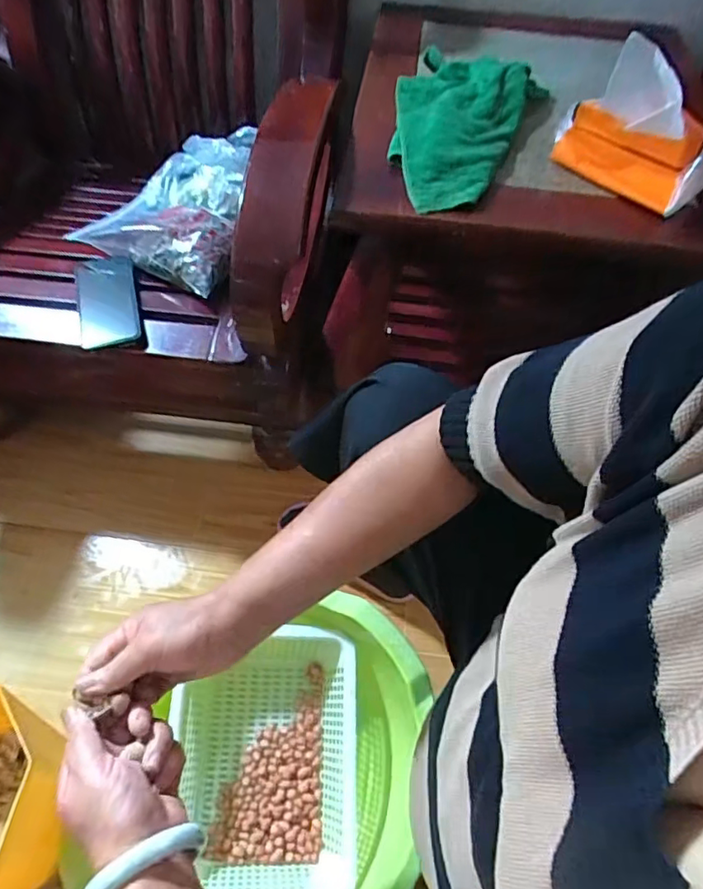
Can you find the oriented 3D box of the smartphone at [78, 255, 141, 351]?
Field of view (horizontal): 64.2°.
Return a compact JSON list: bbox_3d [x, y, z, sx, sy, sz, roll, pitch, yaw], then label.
[{"bbox_3d":[-0.342,-0.205,0.784,0.078,0.013,0.183,-13,57,-10],"label":"smartphone"}]

